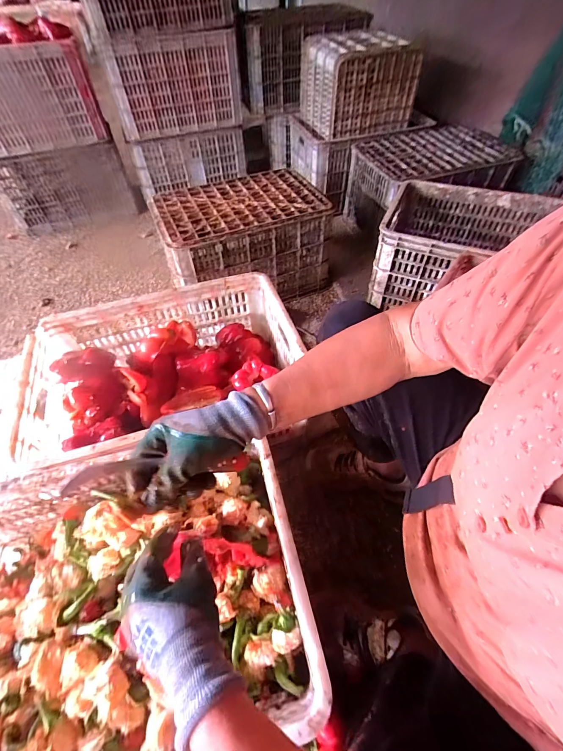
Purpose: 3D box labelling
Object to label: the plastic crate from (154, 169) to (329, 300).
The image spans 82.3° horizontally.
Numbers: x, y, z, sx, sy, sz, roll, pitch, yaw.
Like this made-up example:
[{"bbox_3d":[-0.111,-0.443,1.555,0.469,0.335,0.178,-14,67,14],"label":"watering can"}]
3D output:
[{"bbox_3d":[-0.129,-0.441,1.076,0.498,0.259,0.331,-21,56,-16],"label":"plastic crate"}]

